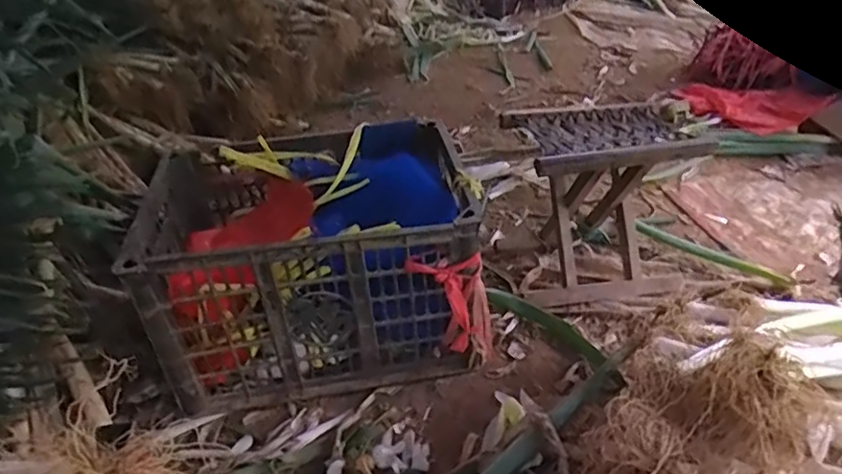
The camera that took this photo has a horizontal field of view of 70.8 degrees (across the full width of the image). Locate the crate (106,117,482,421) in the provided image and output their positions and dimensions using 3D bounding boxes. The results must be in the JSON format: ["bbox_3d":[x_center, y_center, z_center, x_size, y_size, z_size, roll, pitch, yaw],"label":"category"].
[{"bbox_3d":[-0.168,0.031,0.976,0.490,0.266,0.350,-7,35,-1],"label":"crate"}]

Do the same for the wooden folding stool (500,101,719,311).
[{"bbox_3d":[0.308,-0.069,1.055,0.276,0.264,0.218,-9,35,-3],"label":"wooden folding stool"}]

